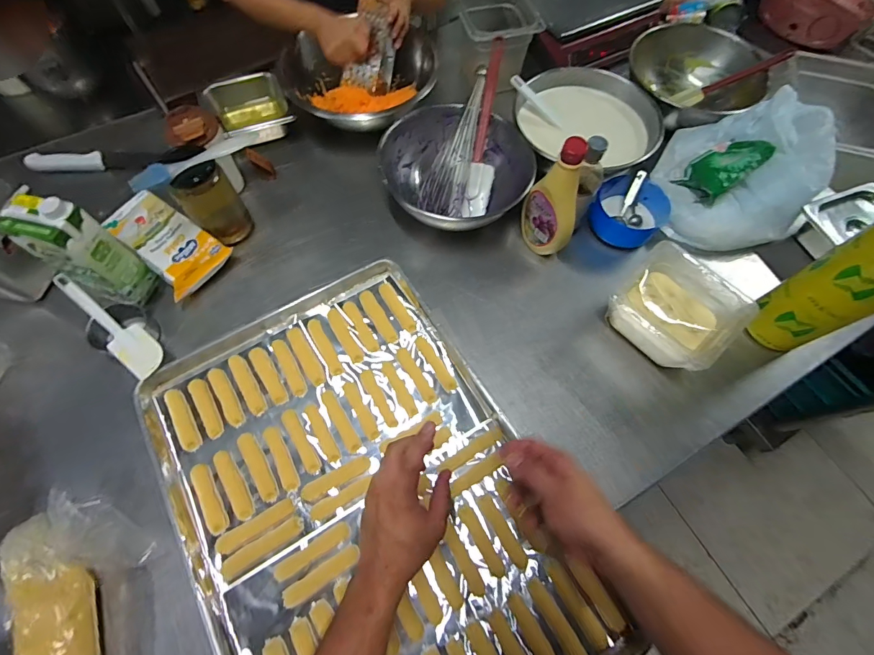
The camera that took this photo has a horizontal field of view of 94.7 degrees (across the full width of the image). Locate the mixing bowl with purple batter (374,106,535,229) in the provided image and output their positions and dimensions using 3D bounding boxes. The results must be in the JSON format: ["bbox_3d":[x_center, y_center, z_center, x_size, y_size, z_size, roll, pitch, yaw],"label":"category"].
[{"bbox_3d":[0.039,-0.298,0.789,0.258,0.113,0.264,0,66,-1],"label":"mixing bowl with purple batter"}]

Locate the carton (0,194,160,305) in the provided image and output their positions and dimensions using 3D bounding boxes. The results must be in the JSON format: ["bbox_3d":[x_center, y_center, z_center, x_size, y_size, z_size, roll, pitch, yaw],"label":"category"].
[{"bbox_3d":[-0.542,-0.111,0.630,0.097,0.197,0.079,16,67,6],"label":"carton"}]

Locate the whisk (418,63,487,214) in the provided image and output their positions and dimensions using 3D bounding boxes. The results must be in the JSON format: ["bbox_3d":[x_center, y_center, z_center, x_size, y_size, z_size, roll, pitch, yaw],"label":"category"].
[{"bbox_3d":[0.040,-0.359,0.798,0.112,0.091,0.280,19,93,7],"label":"whisk"}]

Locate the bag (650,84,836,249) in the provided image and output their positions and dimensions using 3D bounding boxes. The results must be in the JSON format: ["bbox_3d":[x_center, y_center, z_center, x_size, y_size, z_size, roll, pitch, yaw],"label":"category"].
[{"bbox_3d":[0.557,-0.292,0.759,0.246,0.163,0.254,-9,67,-5],"label":"bag"}]

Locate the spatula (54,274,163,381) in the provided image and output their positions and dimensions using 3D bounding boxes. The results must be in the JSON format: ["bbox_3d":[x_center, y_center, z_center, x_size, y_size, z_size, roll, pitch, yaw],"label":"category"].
[{"bbox_3d":[-0.521,-0.011,0.638,0.240,0.018,0.053,37,70,14],"label":"spatula"}]

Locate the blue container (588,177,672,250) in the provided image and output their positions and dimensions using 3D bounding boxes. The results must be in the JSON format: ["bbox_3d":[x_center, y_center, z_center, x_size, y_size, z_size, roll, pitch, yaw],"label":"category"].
[{"bbox_3d":[0.363,-0.223,0.764,0.130,0.071,0.125,40,71,15],"label":"blue container"}]

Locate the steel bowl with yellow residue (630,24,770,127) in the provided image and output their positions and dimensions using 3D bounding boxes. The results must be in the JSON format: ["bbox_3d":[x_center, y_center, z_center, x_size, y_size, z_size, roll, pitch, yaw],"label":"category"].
[{"bbox_3d":[0.546,-0.532,0.884,0.257,0.110,0.263,0,66,-1],"label":"steel bowl with yellow residue"}]

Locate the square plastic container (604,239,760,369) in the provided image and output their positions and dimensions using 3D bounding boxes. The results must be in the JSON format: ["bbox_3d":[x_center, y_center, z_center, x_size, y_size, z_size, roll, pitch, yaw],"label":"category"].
[{"bbox_3d":[0.384,-0.024,0.664,0.146,0.107,0.166,-39,73,-17],"label":"square plastic container"}]

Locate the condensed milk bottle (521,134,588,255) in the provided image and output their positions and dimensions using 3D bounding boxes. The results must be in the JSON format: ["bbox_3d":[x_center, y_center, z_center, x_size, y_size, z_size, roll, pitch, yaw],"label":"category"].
[{"bbox_3d":[0.197,-0.212,0.674,0.053,0.212,0.092,-21,68,-10],"label":"condensed milk bottle"}]

